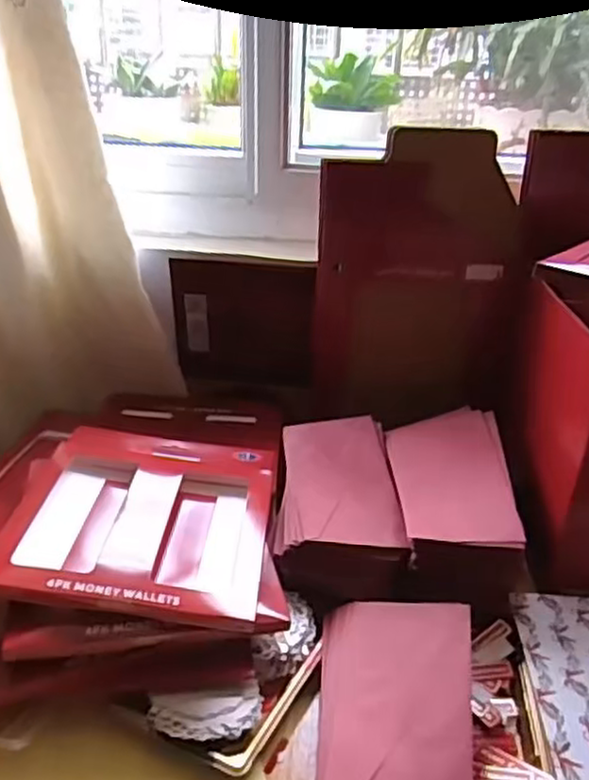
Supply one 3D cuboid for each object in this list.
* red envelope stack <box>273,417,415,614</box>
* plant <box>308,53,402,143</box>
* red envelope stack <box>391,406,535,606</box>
[{"bbox_3d":[0.038,0.106,0.652,0.109,0.064,0.202,-1,27,-3],"label":"red envelope stack"},{"bbox_3d":[0.101,-0.484,1.158,0.147,0.121,0.103,-2,27,-5],"label":"plant"},{"bbox_3d":[0.143,0.098,0.635,0.101,0.066,0.217,1,27,1],"label":"red envelope stack"}]

